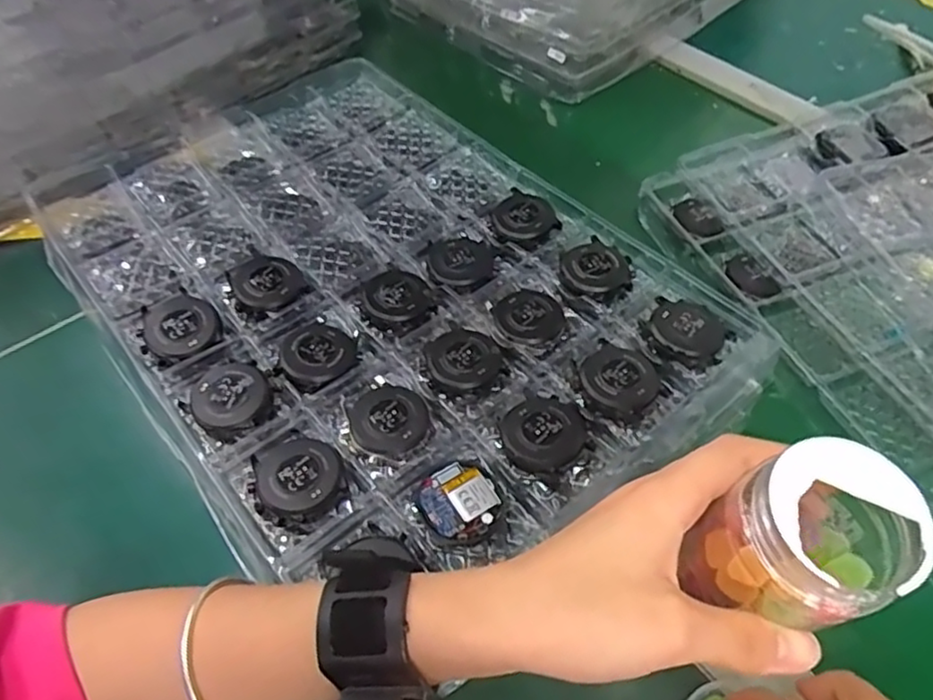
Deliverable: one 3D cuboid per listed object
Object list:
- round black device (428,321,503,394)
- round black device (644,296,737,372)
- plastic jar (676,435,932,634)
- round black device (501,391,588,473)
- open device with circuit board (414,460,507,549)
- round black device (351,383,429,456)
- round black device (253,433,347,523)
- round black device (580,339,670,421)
[{"bbox_3d":[-0.002,0.005,0.374,0.045,0.010,0.042,-1,53,1],"label":"round black device"},{"bbox_3d":[0.137,-0.011,0.384,0.050,0.013,0.046,-1,53,1],"label":"round black device"},{"bbox_3d":[0.120,0.068,0.218,0.063,0.059,0.050,-13,54,-8],"label":"plastic jar"},{"bbox_3d":[0.042,0.045,0.340,0.043,0.016,0.044,-1,53,1],"label":"round black device"},{"bbox_3d":[-0.002,0.078,0.319,0.043,0.010,0.041,-1,53,1],"label":"open device with circuit board"},{"bbox_3d":[-0.042,0.038,0.349,0.040,0.010,0.043,-1,53,1],"label":"round black device"},{"bbox_3d":[-0.087,0.066,0.327,0.043,0.009,0.049,-19,55,-12],"label":"round black device"},{"bbox_3d":[0.090,0.016,0.361,0.047,0.013,0.046,-1,53,1],"label":"round black device"}]

